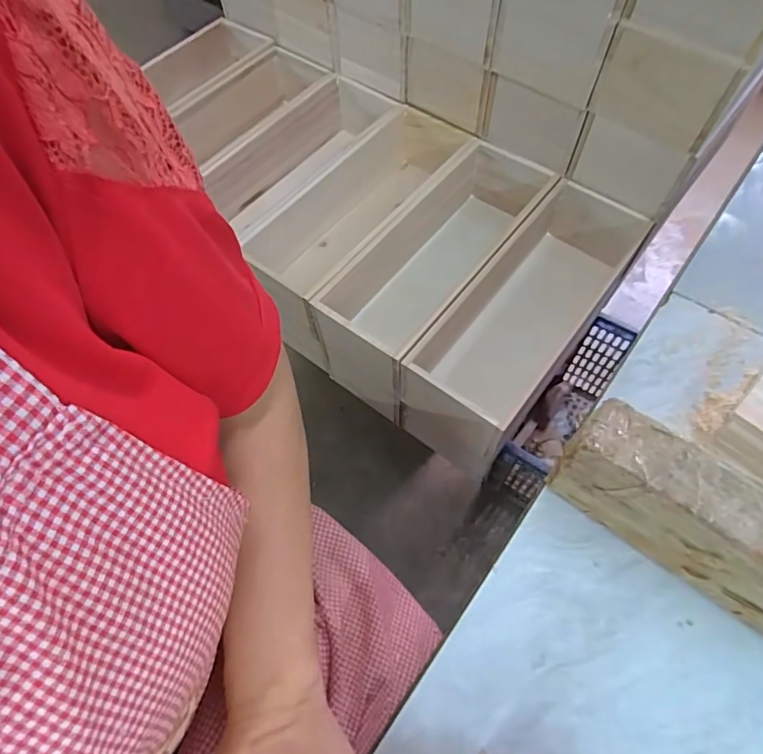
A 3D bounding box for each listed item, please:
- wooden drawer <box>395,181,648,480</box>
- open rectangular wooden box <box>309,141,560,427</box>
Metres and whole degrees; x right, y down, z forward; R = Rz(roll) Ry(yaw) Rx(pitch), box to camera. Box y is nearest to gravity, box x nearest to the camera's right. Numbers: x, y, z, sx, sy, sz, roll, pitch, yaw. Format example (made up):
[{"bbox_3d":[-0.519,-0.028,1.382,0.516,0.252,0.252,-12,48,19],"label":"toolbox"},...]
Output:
[{"bbox_3d":[0.175,-0.064,0.631,0.125,0.163,0.340,34,69,18],"label":"wooden drawer"},{"bbox_3d":[0.075,-0.131,0.665,0.130,0.155,0.339,35,69,19],"label":"open rectangular wooden box"}]

